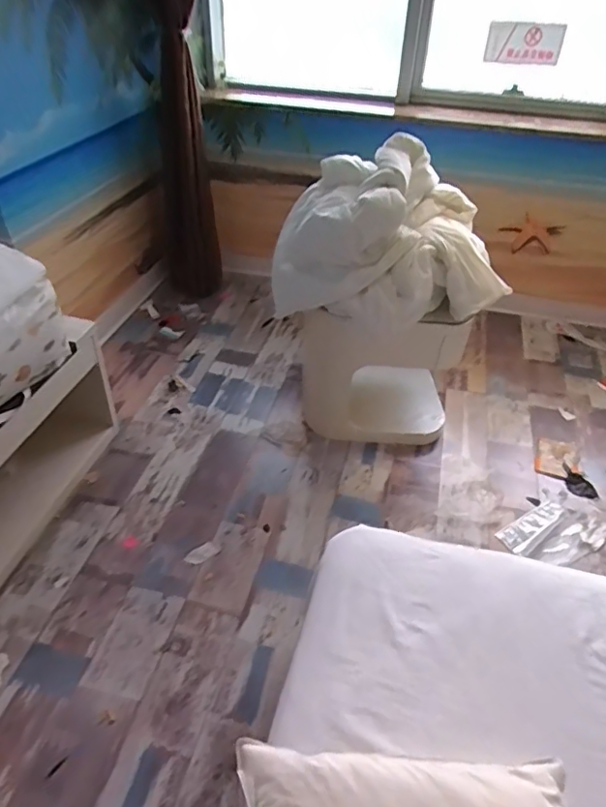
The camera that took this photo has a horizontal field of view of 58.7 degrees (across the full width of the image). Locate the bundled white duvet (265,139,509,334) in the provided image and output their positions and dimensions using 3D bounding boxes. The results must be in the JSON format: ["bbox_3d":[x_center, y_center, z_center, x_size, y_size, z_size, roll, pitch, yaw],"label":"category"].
[{"bbox_3d":[0.270,-0.500,1.672,0.718,0.424,0.386,12,42,11],"label":"bundled white duvet"}]

